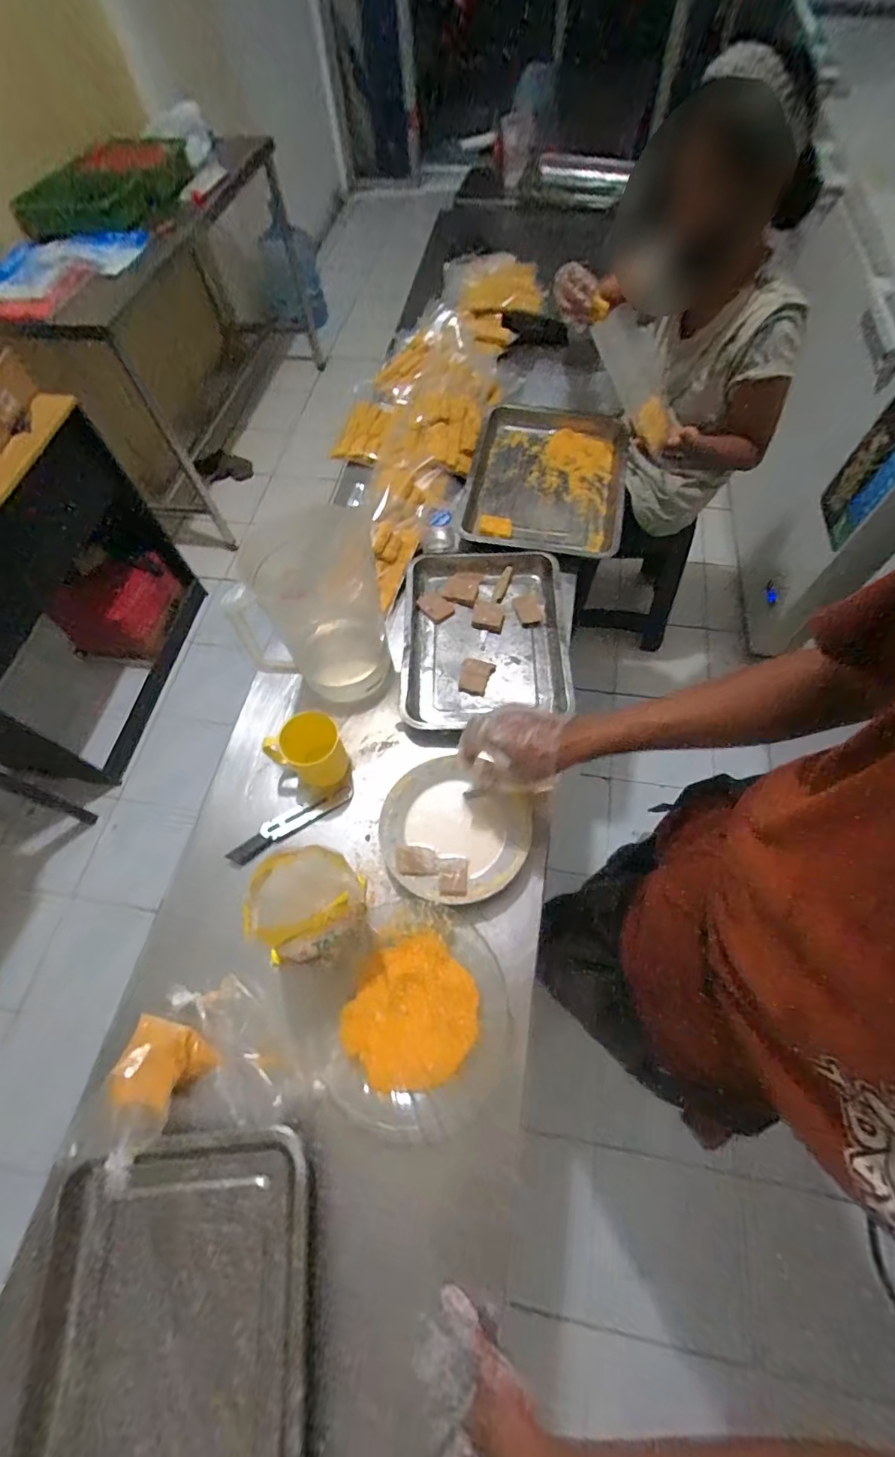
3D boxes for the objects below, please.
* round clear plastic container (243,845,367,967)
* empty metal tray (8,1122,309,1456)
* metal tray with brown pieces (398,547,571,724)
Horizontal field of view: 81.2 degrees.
[{"bbox_3d":[-0.153,0.205,0.598,0.097,0.168,0.105,-1,63,3],"label":"round clear plastic container"},{"bbox_3d":[-0.261,0.593,0.481,0.263,0.032,0.347,-7,63,0],"label":"empty metal tray"},{"bbox_3d":[0.057,-0.149,0.845,0.264,0.032,0.342,0,63,3],"label":"metal tray with brown pieces"}]

